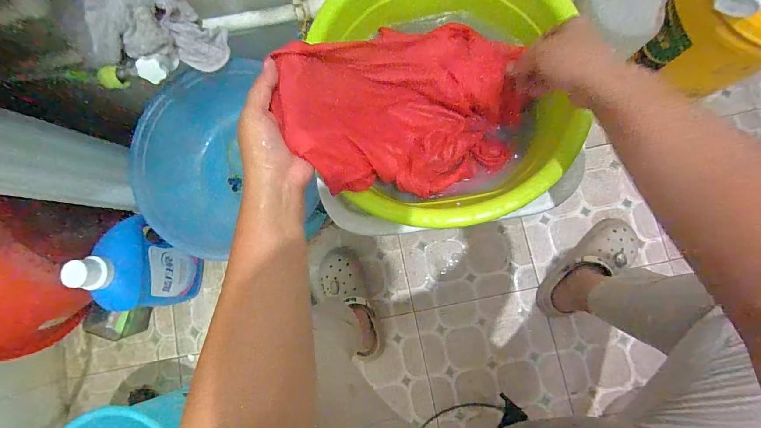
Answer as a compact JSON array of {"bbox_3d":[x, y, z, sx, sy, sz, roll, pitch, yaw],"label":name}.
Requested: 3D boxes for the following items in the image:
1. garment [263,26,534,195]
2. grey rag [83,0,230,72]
[{"bbox_3d":[0.038,-0.116,0.382,0.253,0.143,0.172,-24,84,3],"label":"garment"},{"bbox_3d":[-0.329,-0.274,0.485,0.166,0.117,0.119,-2,81,4],"label":"grey rag"}]

